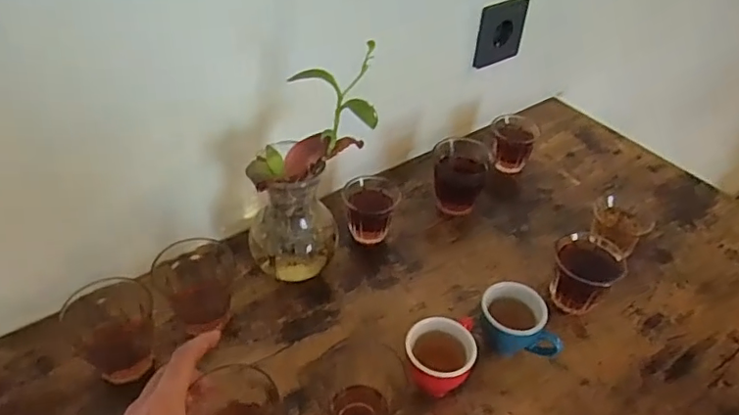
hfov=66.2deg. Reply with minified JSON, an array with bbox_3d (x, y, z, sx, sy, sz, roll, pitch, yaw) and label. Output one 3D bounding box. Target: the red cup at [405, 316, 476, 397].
[{"bbox_3d":[0.064,0.147,0.537,0.063,0.067,0.059,6,42,3],"label":"red cup"}]

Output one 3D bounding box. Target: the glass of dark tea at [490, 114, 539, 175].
[{"bbox_3d":[0.199,-0.091,0.802,0.062,0.063,0.055,-5,43,-9],"label":"glass of dark tea"}]

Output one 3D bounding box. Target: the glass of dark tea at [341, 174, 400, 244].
[{"bbox_3d":[0.001,0.004,0.693,0.067,0.070,0.057,3,42,-1],"label":"glass of dark tea"}]

